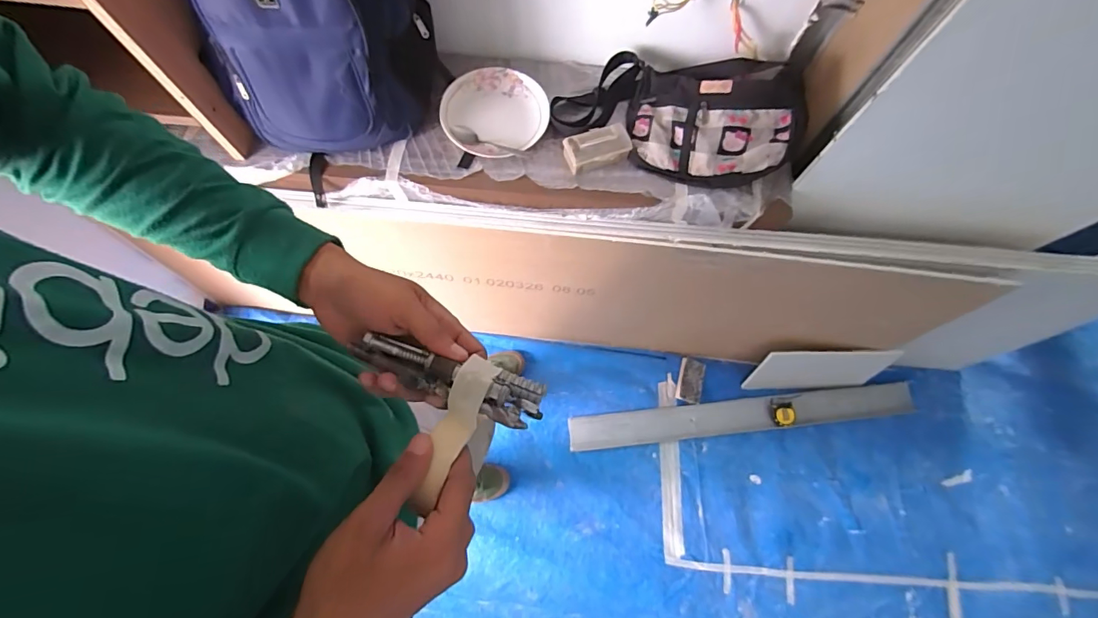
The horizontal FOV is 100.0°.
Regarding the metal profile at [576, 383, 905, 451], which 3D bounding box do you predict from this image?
[{"bbox_3d":[0.602,0.330,1.421,1.068,0.028,0.100,-5,71,-4],"label":"metal profile"}]

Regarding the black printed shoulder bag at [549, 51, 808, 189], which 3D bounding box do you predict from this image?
[{"bbox_3d":[0.260,-0.409,0.926,0.474,0.119,0.259,21,71,5],"label":"black printed shoulder bag"}]

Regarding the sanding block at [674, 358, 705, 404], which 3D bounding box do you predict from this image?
[{"bbox_3d":[0.443,0.224,1.440,0.078,0.020,0.135,14,71,3],"label":"sanding block"}]

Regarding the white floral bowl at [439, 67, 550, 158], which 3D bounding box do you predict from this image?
[{"bbox_3d":[-0.111,-0.403,0.952,0.214,0.025,0.205,-9,71,-5],"label":"white floral bowl"}]

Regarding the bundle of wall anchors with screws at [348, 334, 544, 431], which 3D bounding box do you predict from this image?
[{"bbox_3d":[-0.072,0.049,0.329,0.137,0.020,0.035,17,71,5],"label":"bundle of wall anchors with screws"}]

